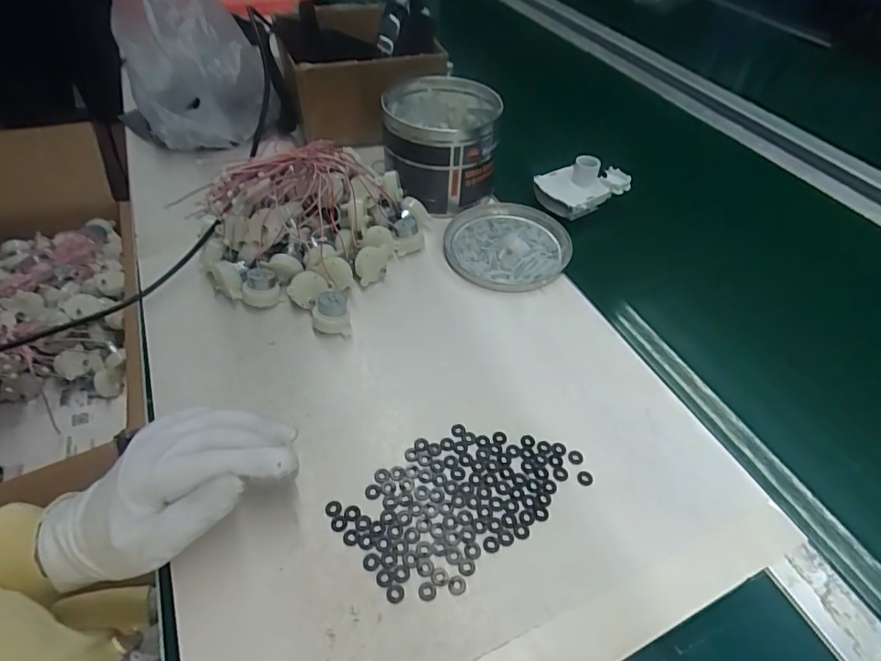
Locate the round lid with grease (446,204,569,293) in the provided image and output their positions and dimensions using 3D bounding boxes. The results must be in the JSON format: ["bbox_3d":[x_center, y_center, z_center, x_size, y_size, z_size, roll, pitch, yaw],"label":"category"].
[{"bbox_3d":[0.073,-0.090,0.522,0.130,0.019,0.129,1,48,-2],"label":"round lid with grease"}]

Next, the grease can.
[{"bbox_3d":[-0.001,-0.211,0.563,0.121,0.112,0.138,-3,48,-6],"label":"grease can"}]

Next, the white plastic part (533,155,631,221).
[{"bbox_3d":[0.164,-0.171,0.569,0.106,0.052,0.066,-19,51,-19],"label":"white plastic part"}]

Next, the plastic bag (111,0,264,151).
[{"bbox_3d":[-0.300,-0.321,0.585,0.168,0.166,0.191,-26,54,-24],"label":"plastic bag"}]

